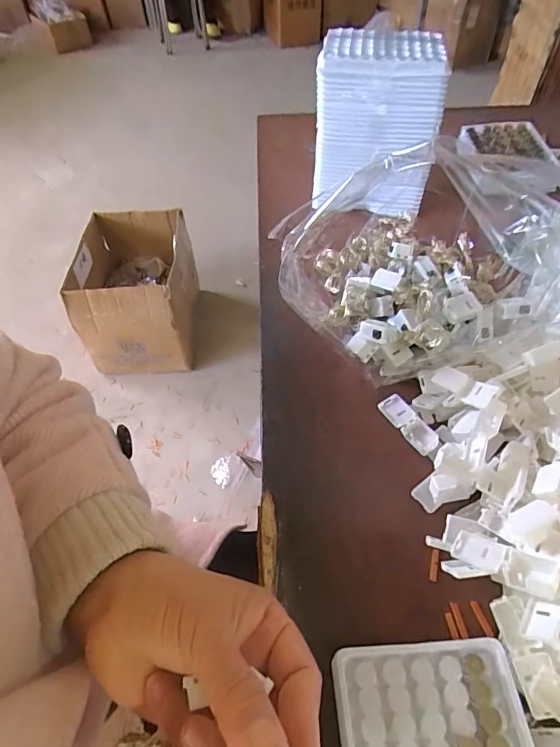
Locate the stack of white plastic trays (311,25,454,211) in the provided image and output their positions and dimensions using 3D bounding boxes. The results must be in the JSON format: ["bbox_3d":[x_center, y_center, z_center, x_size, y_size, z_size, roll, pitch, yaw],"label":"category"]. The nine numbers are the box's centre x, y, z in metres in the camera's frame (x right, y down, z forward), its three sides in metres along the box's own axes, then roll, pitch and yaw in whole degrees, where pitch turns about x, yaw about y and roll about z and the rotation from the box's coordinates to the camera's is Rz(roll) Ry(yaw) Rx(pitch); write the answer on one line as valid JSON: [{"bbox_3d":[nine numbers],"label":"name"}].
[{"bbox_3d":[0.112,-0.278,0.503,0.130,0.157,0.091,15,54,14],"label":"stack of white plastic trays"}]

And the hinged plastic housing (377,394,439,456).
[{"bbox_3d":[0.104,0.040,0.357,0.021,0.011,0.057,-26,55,-17],"label":"hinged plastic housing"}]

